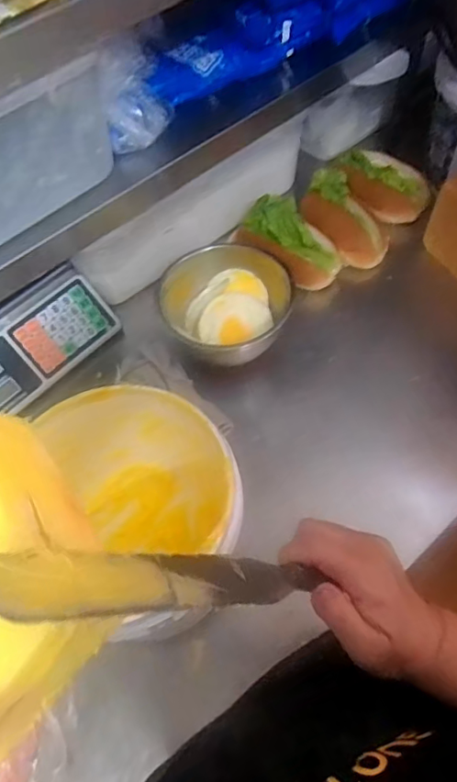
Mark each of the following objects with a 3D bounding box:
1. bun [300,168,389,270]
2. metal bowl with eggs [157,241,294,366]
[{"bbox_3d":[0.167,-0.254,0.811,0.078,0.050,0.173,-29,79,-12],"label":"bun"},{"bbox_3d":[-0.001,-0.107,0.716,0.158,0.088,0.144,-2,60,3],"label":"metal bowl with eggs"}]

